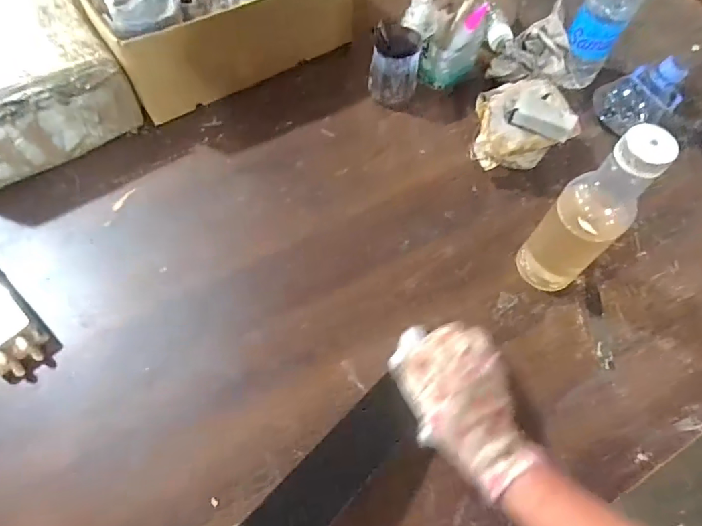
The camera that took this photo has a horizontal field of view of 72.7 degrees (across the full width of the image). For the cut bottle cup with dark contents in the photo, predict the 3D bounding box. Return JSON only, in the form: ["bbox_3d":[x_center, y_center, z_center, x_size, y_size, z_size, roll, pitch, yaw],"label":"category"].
[{"bbox_3d":[0.057,-0.257,0.630,0.059,0.093,0.059,1,63,-3],"label":"cut bottle cup with dark contents"}]

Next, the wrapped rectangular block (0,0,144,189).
[{"bbox_3d":[-0.404,-0.207,0.566,0.225,0.104,0.189,-34,69,-19],"label":"wrapped rectangular block"}]

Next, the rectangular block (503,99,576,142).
[{"bbox_3d":[0.216,-0.164,0.542,0.072,0.022,0.029,23,64,10],"label":"rectangular block"}]

